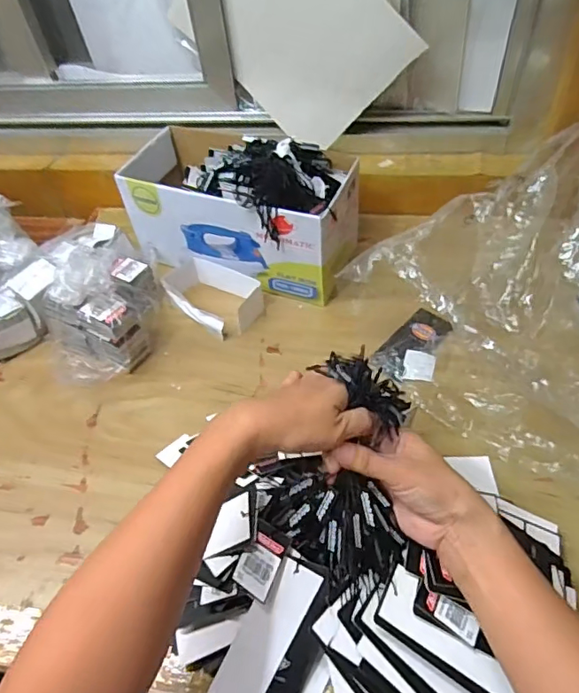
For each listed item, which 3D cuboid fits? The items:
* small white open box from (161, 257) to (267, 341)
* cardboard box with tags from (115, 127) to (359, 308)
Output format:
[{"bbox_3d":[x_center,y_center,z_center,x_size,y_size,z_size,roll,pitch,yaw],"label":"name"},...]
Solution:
[{"bbox_3d":[-0.095,-0.063,0.645,0.120,0.039,0.078,28,59,26],"label":"small white open box"},{"bbox_3d":[-0.064,-0.179,0.656,0.277,0.175,0.141,23,56,22],"label":"cardboard box with tags"}]

